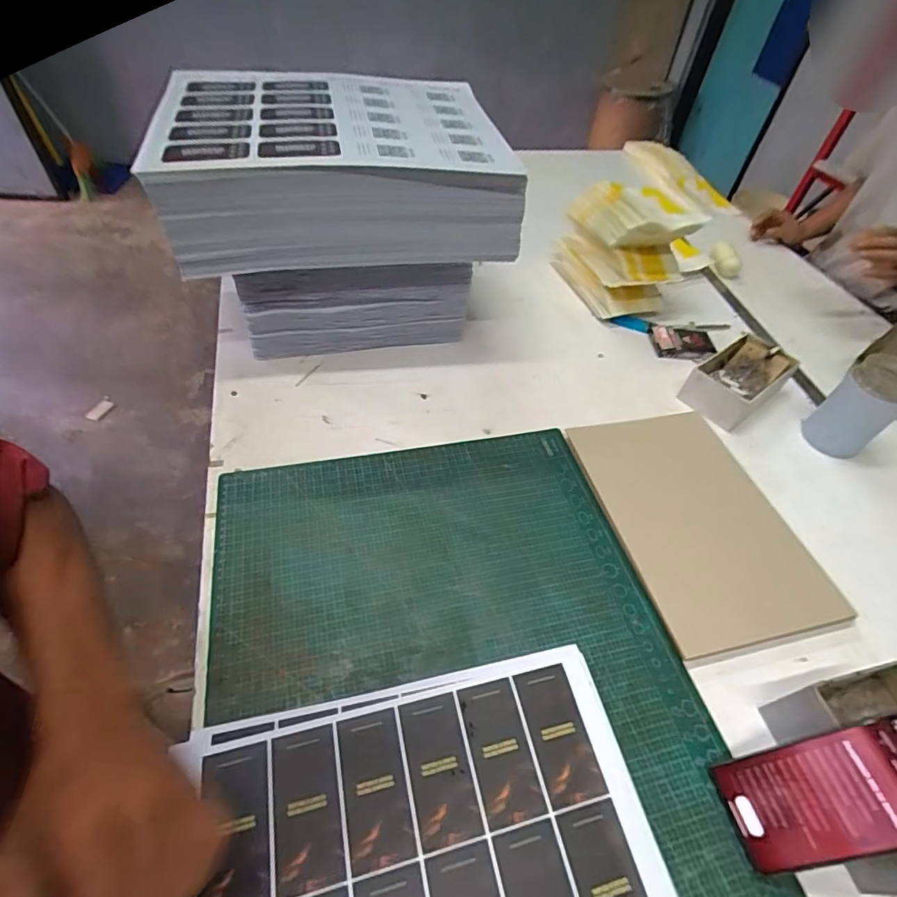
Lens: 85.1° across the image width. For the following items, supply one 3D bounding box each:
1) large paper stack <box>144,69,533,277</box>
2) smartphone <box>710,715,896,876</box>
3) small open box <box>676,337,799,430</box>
[{"bbox_3d":[-0.129,-0.349,0.631,0.408,0.134,0.245,-6,51,-11],"label":"large paper stack"},{"bbox_3d":[0.288,0.259,0.365,0.012,0.162,0.070,28,34,-42],"label":"smartphone"},{"bbox_3d":[0.436,-0.100,0.741,0.171,0.059,0.092,-30,59,-28],"label":"small open box"}]

